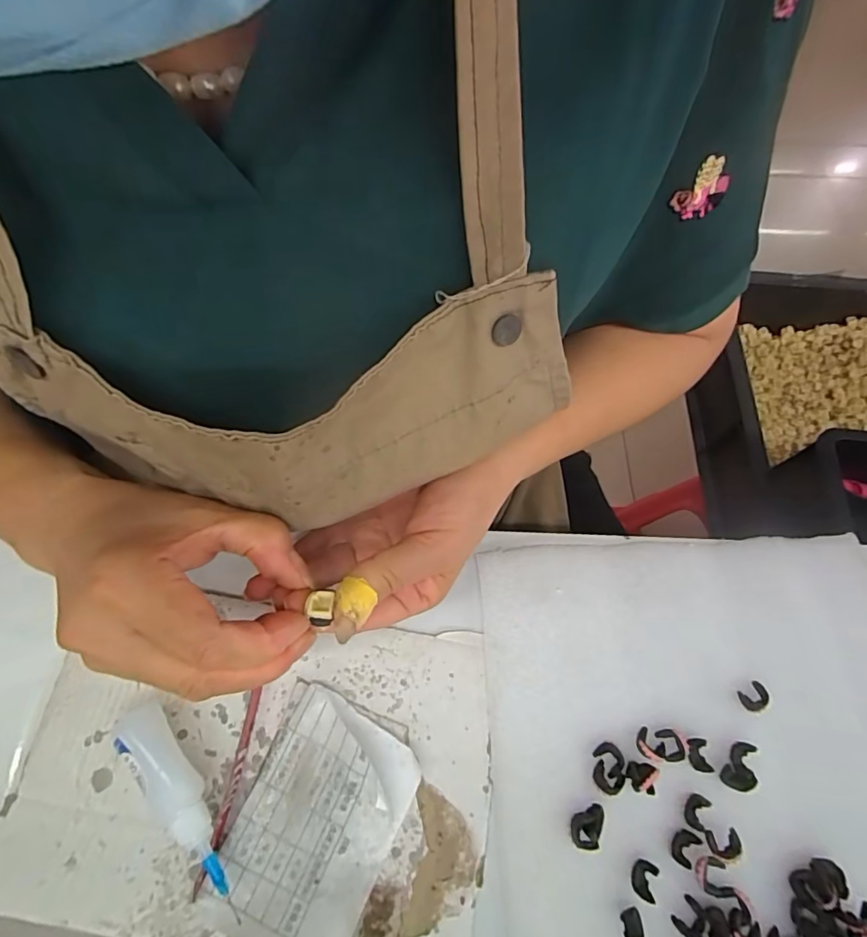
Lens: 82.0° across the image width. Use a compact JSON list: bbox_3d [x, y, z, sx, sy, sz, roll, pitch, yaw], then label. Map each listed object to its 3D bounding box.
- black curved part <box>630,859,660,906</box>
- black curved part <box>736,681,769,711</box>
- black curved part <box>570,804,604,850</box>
[{"bbox_3d":[0.103,0.201,0.243,0.010,0.007,0.016,15,68,4],"label":"black curved part"},{"bbox_3d":[0.179,0.127,0.278,0.016,0.007,0.012,-27,72,-12],"label":"black curved part"},{"bbox_3d":[0.077,0.181,0.252,0.014,0.006,0.020,16,68,4],"label":"black curved part"}]

